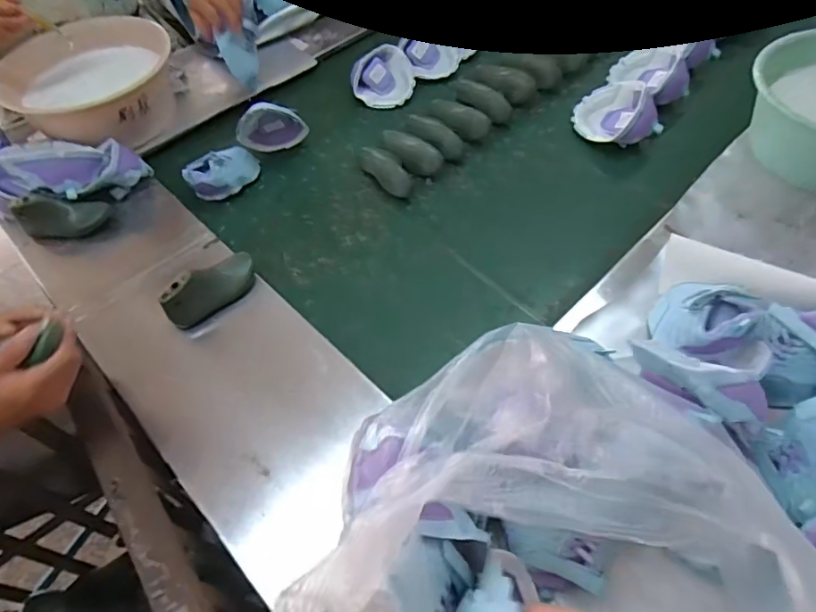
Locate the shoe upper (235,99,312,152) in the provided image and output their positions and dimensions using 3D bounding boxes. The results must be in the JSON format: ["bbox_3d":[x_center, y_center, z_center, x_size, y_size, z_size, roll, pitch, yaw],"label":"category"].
[{"bbox_3d":[-0.251,-0.331,0.980,0.124,0.098,0.041,-18,56,-7],"label":"shoe upper"}]

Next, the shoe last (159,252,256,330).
[{"bbox_3d":[-0.272,-0.027,0.750,0.045,0.071,0.136,34,65,24],"label":"shoe last"}]

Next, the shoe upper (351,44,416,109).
[{"bbox_3d":[-0.053,-0.465,1.083,0.129,0.057,0.124,-6,56,1],"label":"shoe upper"}]

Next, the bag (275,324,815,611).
[{"bbox_3d":[0.127,0.228,0.406,0.315,0.260,0.411,-38,61,-19],"label":"bag"}]

